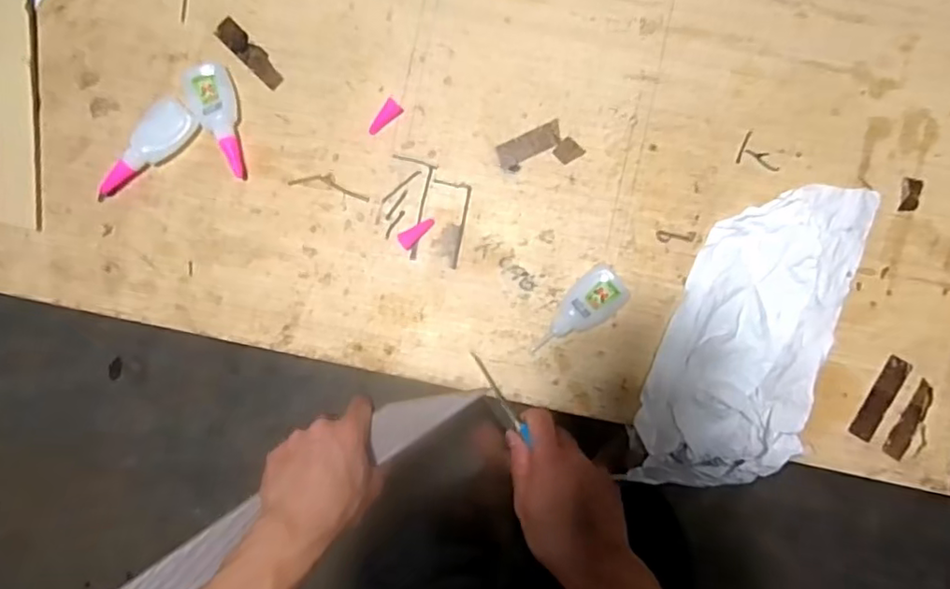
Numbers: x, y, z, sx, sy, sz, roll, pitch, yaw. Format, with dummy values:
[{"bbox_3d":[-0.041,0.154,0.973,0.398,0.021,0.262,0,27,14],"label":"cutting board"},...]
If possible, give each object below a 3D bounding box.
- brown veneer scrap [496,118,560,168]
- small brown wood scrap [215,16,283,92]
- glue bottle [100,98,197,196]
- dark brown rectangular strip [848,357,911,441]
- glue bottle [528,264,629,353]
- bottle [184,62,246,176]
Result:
[{"bbox_3d":[0.048,-0.131,0.526,0.059,0.004,0.020,-25,88,0],"label":"brown veneer scrap"},{"bbox_3d":[-0.199,-0.214,0.534,0.020,0.004,0.075,-45,89,3],"label":"small brown wood scrap"},{"bbox_3d":[-0.291,-0.127,0.531,0.103,0.015,0.039,-44,89,3],"label":"glue bottle"},{"bbox_3d":[0.351,0.091,0.521,0.019,0.004,0.076,28,93,2],"label":"dark brown rectangular strip"},{"bbox_3d":[0.088,0.014,0.516,0.094,0.019,0.042,-37,90,3],"label":"glue bottle"},{"bbox_3d":[-0.228,-0.154,0.529,0.040,0.016,0.102,-12,91,3],"label":"bottle"}]

